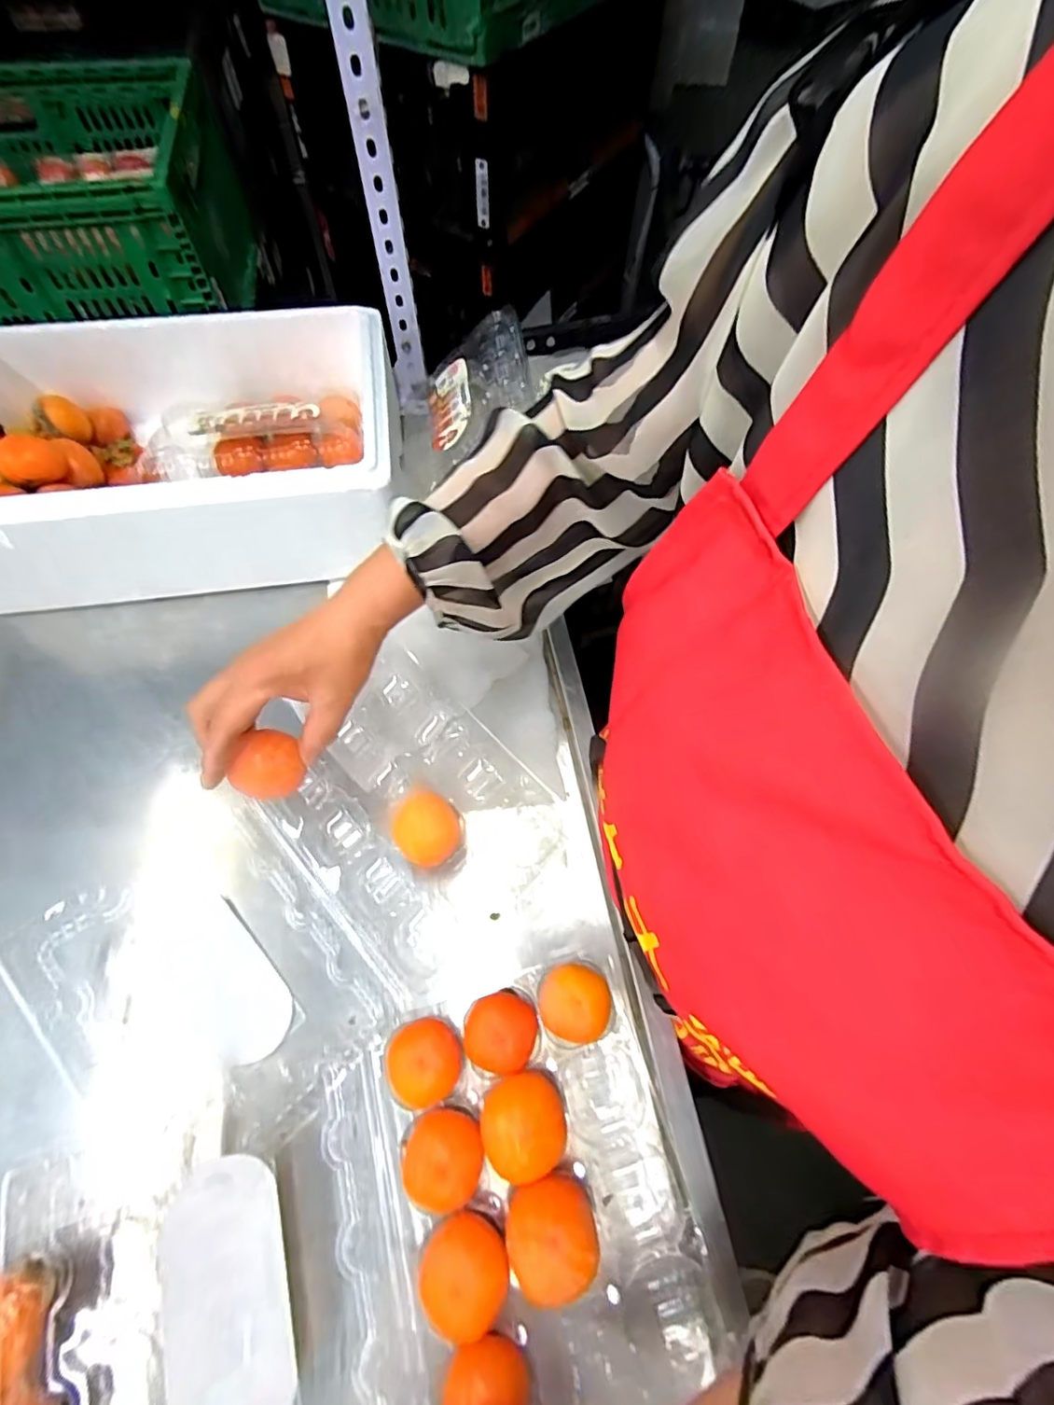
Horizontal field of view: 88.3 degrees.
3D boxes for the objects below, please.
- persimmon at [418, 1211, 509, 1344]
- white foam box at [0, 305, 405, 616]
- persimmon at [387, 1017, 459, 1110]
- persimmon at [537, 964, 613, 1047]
[{"bbox_3d":[-0.037,0.341,0.326,0.050,0.043,0.048,17,62,10],"label":"persimmon"},{"bbox_3d":[-0.377,-0.270,0.609,0.427,0.171,0.296,-9,61,-5],"label":"white foam box"},{"bbox_3d":[-0.072,0.253,0.384,0.050,0.041,0.051,-14,61,-8],"label":"persimmon"},{"bbox_3d":[0.034,0.224,0.405,0.050,0.053,0.050,-12,61,-7],"label":"persimmon"}]

